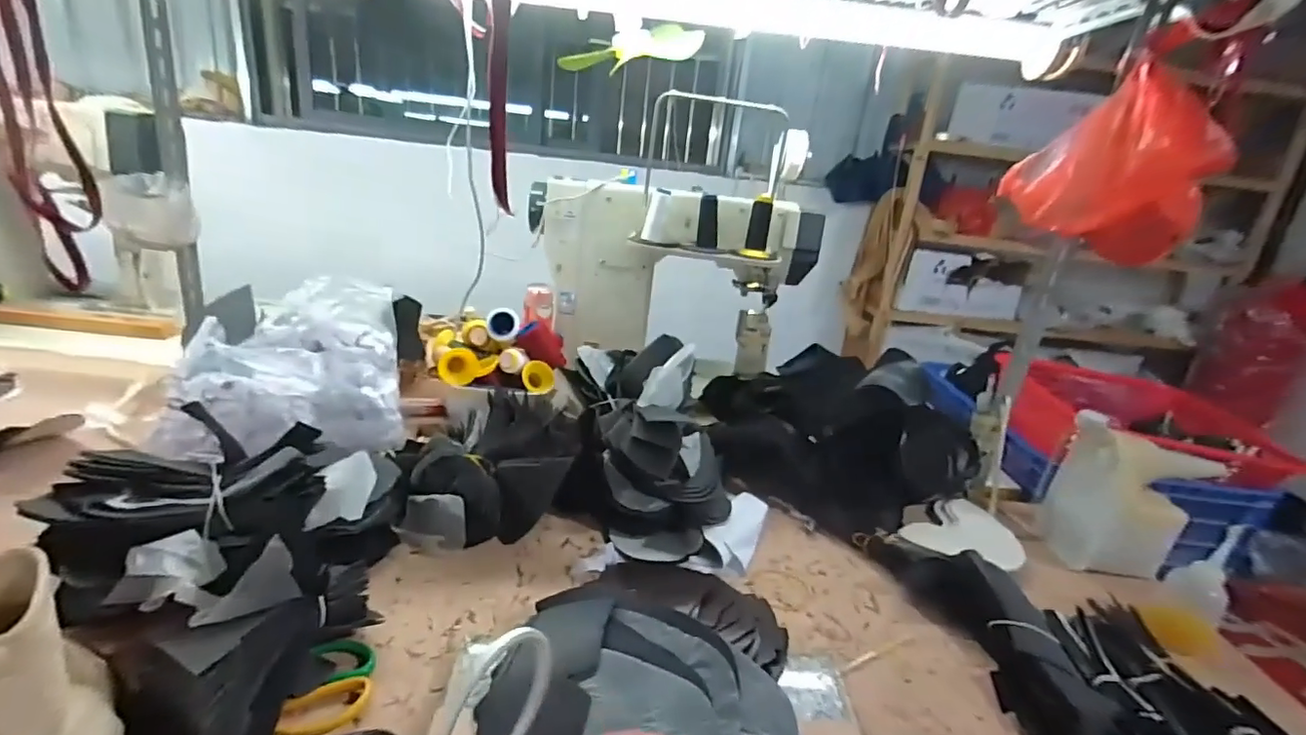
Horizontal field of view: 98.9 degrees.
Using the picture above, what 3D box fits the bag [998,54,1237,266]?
[{"bbox_3d":[0.681,-0.298,0.828,0.196,0.245,0.222,-12,27,-42],"label":"bag"}]

